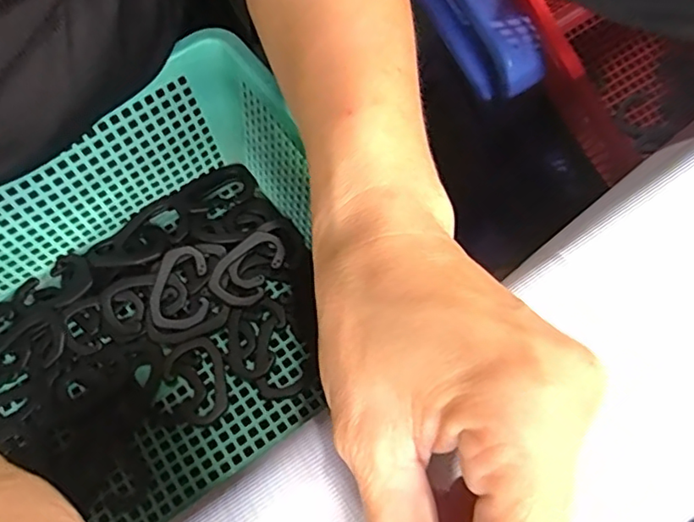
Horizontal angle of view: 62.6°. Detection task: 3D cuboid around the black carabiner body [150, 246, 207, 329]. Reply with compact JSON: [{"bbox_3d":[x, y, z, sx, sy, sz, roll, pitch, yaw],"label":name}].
[{"bbox_3d":[-0.106,0.017,0.359,0.033,0.010,0.050,-2,73,1],"label":"black carabiner body"}]

